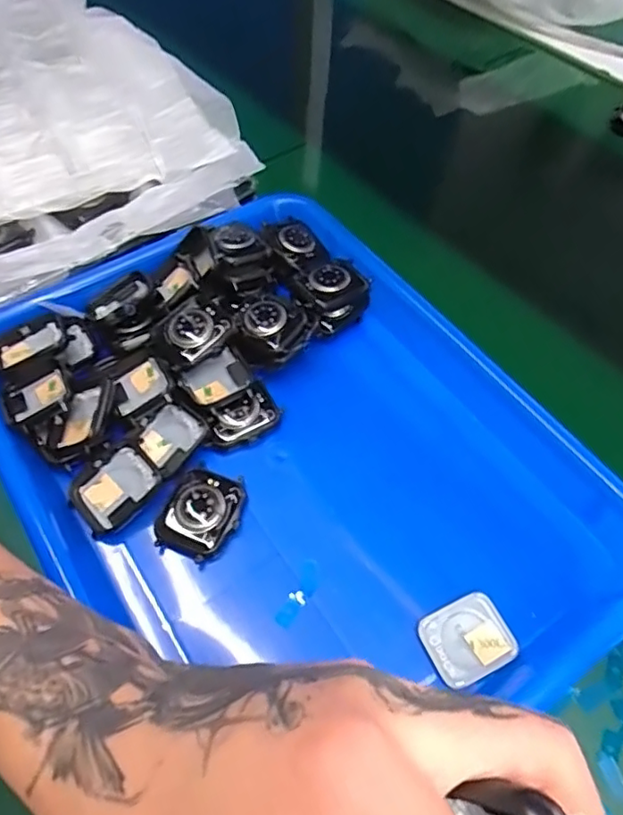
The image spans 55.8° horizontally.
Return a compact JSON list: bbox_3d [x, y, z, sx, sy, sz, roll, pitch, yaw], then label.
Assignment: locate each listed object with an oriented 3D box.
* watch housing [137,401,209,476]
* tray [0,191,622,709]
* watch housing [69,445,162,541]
[{"bbox_3d":[-0.077,0.017,0.324,0.036,0.013,0.033,-38,65,-23],"label":"watch housing"},{"bbox_3d":[-0.013,0.025,0.321,0.253,0.045,0.335,-30,65,-21],"label":"tray"},{"bbox_3d":[-0.103,0.043,0.307,0.041,0.012,0.038,-39,69,-24],"label":"watch housing"}]

